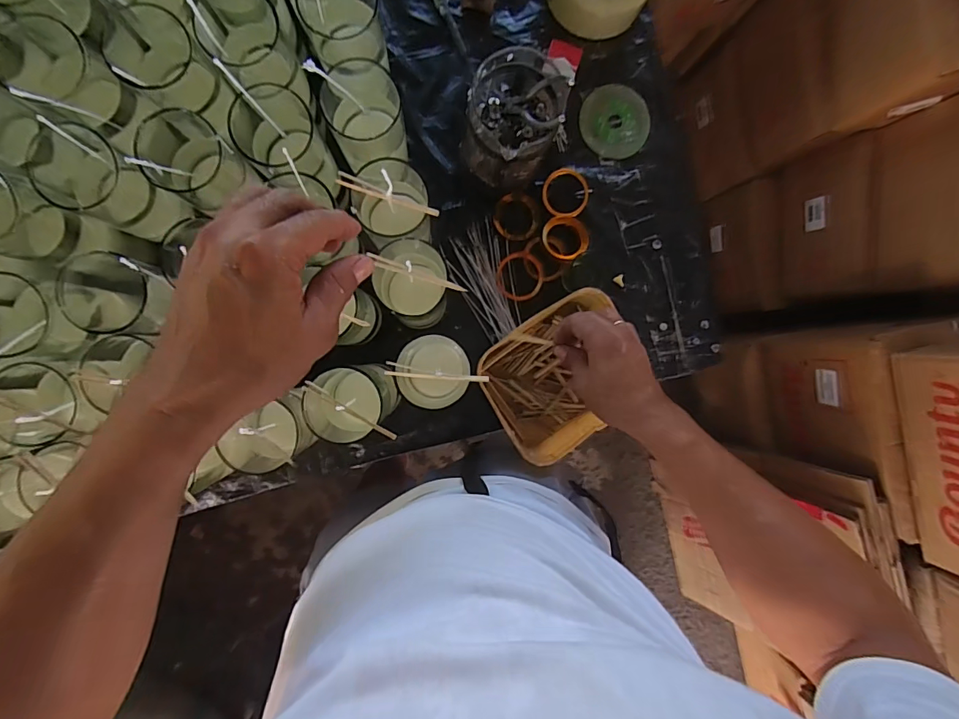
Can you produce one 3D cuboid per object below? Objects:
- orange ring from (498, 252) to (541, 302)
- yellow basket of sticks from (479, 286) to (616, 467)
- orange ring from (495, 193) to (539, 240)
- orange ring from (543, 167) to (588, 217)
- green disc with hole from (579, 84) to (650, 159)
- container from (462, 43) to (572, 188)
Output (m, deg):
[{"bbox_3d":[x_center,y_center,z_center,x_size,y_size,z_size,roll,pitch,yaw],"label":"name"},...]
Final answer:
[{"bbox_3d":[0.053,-0.112,0.609,0.061,0.006,0.065,0,93,-6],"label":"orange ring"},{"bbox_3d":[0.100,0.022,0.588,0.179,0.069,0.160,-31,95,-4],"label":"yellow basket of sticks"},{"bbox_3d":[0.050,-0.190,0.607,0.059,0.010,0.062,0,93,-6],"label":"orange ring"},{"bbox_3d":[0.116,-0.225,0.613,0.062,0.009,0.064,0,93,-6],"label":"orange ring"},{"bbox_3d":[0.188,-0.327,0.626,0.095,0.008,0.098,-5,93,-6],"label":"green disc with hole"},{"bbox_3d":[0.035,-0.268,0.531,0.103,0.159,0.108,0,93,-6],"label":"container"}]

